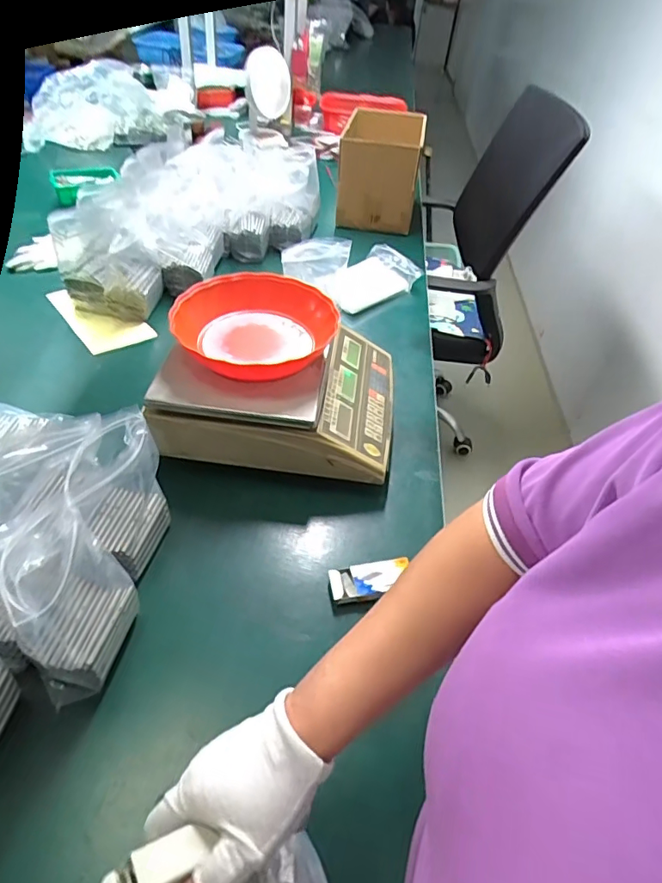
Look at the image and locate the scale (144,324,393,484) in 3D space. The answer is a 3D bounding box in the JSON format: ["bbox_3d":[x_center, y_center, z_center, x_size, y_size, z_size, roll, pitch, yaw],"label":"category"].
[{"bbox_3d":[-0.068,-0.083,0.733,0.317,0.097,0.262,7,45,0],"label":"scale"}]

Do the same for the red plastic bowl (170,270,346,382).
[{"bbox_3d":[-0.100,-0.145,0.675,0.202,0.050,0.192,3,45,-4],"label":"red plastic bowl"}]

